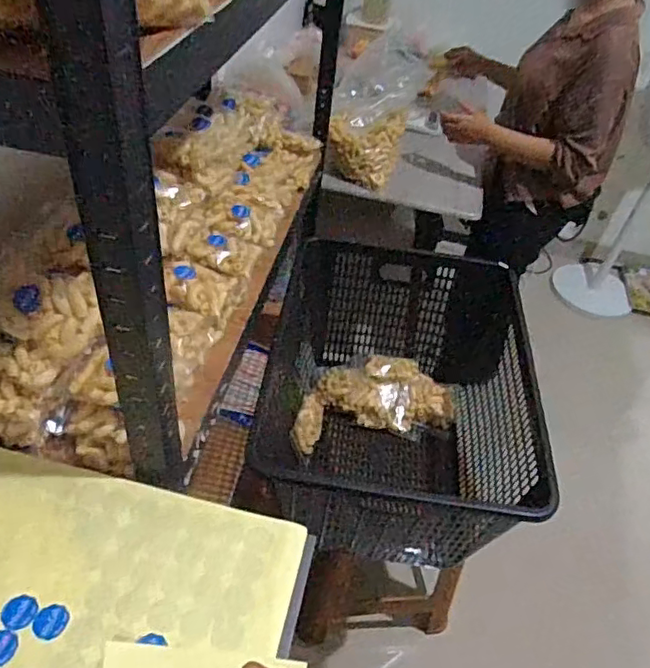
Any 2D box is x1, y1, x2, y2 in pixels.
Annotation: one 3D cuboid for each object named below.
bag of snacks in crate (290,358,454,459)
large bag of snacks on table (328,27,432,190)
[{"bbox_3d":[0.090,0.132,1.197,0.346,0.062,0.187,-7,46,-16],"label":"bag of snacks in crate"},{"bbox_3d":[0.101,-0.496,1.297,0.154,0.256,0.136,30,48,20],"label":"large bag of snacks on table"}]

